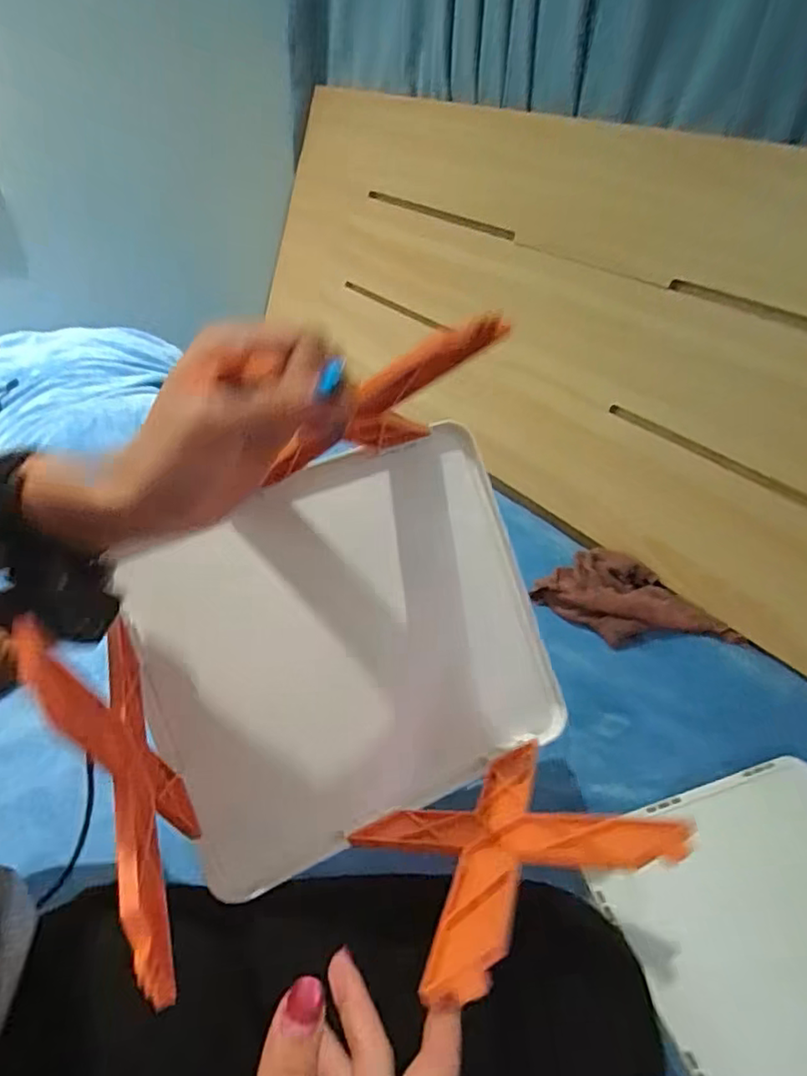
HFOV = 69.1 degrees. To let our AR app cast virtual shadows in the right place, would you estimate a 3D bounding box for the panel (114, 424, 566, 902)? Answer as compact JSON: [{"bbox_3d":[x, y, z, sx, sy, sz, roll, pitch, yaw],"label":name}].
[{"bbox_3d":[-0.033,0.072,0.394,0.259,0.233,0.020,-21,3,-14],"label":"panel"}]

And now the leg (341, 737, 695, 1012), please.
[{"bbox_3d":[0.053,0.167,0.325,0.137,0.013,0.152,-19,1,-17],"label":"leg"}]

